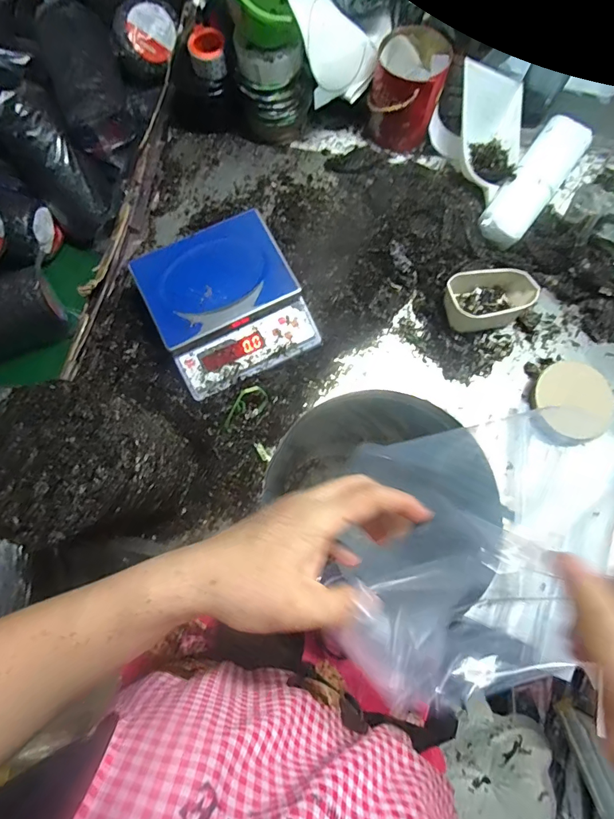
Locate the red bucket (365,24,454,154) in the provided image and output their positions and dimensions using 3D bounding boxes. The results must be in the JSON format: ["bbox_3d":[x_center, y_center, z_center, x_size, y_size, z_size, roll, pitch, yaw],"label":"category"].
[{"bbox_3d":[0.216,-0.695,0.916,0.142,0.160,0.148,0,76,-1],"label":"red bucket"}]

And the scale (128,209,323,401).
[{"bbox_3d":[-0.156,-0.204,0.834,0.271,0.107,0.281,-26,78,-8],"label":"scale"}]

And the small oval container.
[{"bbox_3d":[0.379,-0.233,0.882,0.174,0.066,0.112,-12,76,-4],"label":"small oval container"}]

